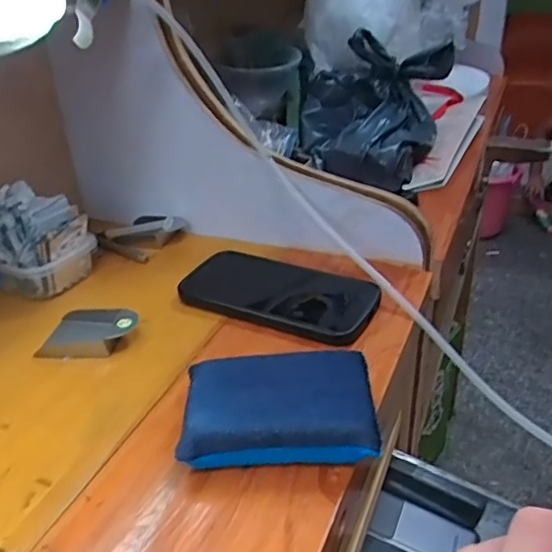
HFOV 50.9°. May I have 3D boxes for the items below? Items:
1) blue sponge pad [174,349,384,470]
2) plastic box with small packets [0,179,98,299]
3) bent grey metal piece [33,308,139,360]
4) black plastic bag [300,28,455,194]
[{"bbox_3d":[0.002,0.081,0.355,0.110,0.032,0.072,-1,30,4],"label":"blue sponge pad"},{"bbox_3d":[-0.210,-0.031,0.516,0.061,0.085,0.082,14,35,27],"label":"plastic box with small packets"},{"bbox_3d":[-0.145,0.043,0.451,0.073,0.019,0.052,4,31,13],"label":"bent grey metal piece"},{"bbox_3d":[0.123,-0.202,0.712,0.180,0.126,0.179,-2,30,3],"label":"black plastic bag"}]

